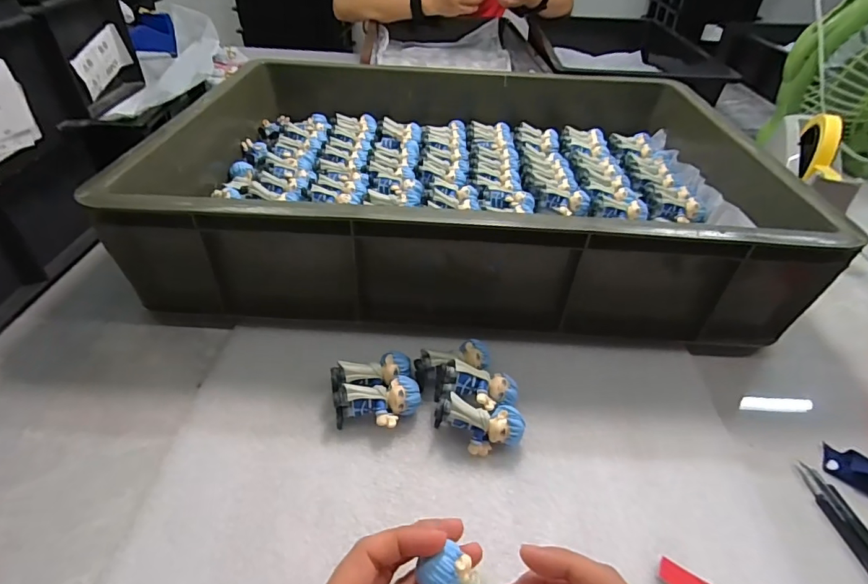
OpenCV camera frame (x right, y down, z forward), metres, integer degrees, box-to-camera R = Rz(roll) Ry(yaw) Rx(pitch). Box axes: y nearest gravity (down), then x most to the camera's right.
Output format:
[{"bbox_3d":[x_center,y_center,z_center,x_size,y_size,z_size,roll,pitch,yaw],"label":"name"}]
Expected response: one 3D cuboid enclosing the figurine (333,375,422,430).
[{"bbox_3d":[-0.040,0.085,0.346,0.062,0.027,0.032,-10,42,-14],"label":"figurine"}]

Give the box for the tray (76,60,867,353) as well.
[{"bbox_3d":[0.034,-0.157,0.541,0.605,0.113,0.445,3,41,0],"label":"tray"}]

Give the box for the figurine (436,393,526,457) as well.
[{"bbox_3d":[0.032,0.097,0.335,0.062,0.030,0.029,5,41,3],"label":"figurine"}]

